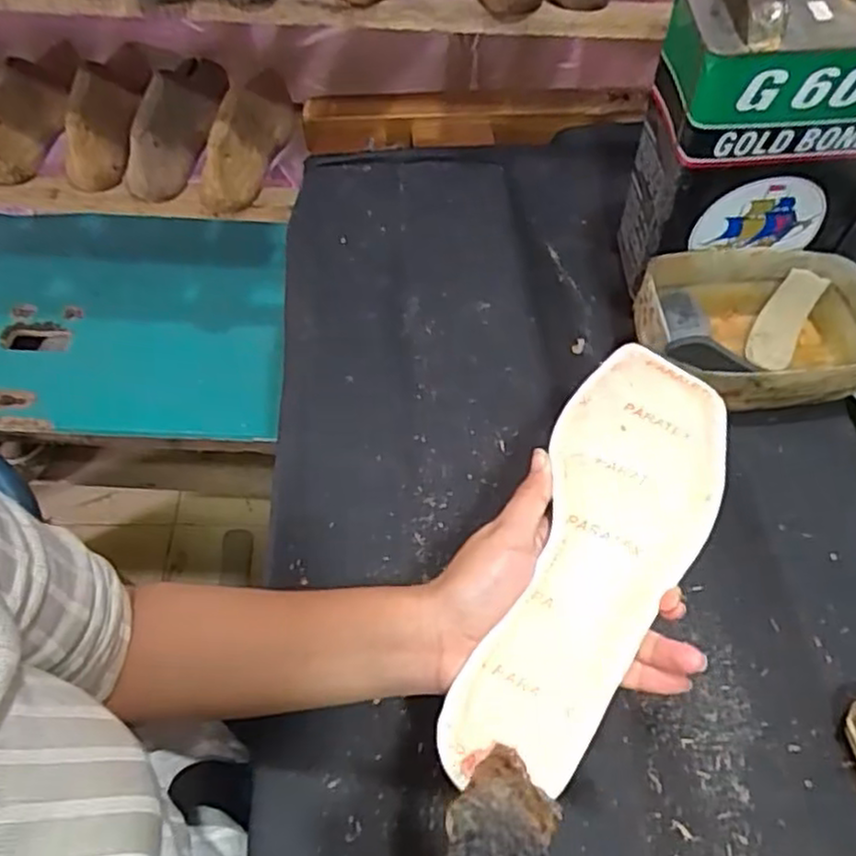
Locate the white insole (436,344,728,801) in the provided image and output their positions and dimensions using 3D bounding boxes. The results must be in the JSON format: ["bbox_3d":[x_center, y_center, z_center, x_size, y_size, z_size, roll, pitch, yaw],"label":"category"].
[{"bbox_3d":[0.084,0.060,0.353,0.082,0.011,0.232,25,64,14],"label":"white insole"}]

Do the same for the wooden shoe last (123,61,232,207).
[{"bbox_3d":[-0.261,-0.345,0.780,0.071,0.071,0.212,6,56,3],"label":"wooden shoe last"}]

